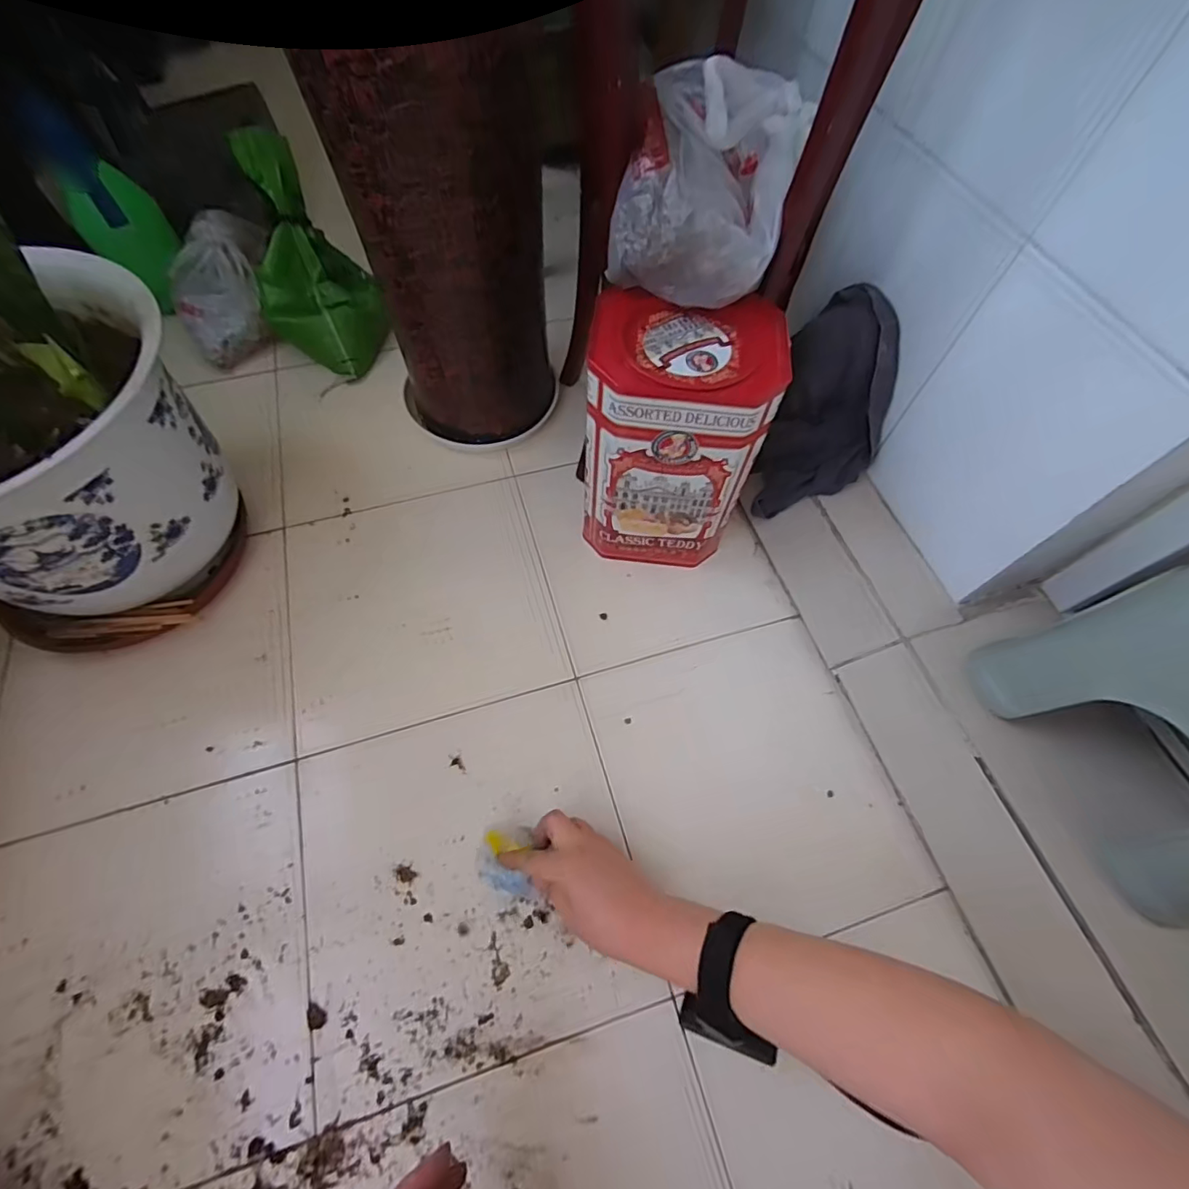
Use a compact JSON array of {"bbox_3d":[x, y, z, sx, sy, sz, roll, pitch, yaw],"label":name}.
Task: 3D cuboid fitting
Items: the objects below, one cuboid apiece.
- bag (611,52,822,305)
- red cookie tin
[{"bbox_3d":[0.093,-0.343,0.441,0.137,0.137,0.129,13,64,5],"label":"bag"},{"bbox_3d":[0.079,-0.159,0.585,0.166,0.271,0.133,7,62,1],"label":"red cookie tin"}]

